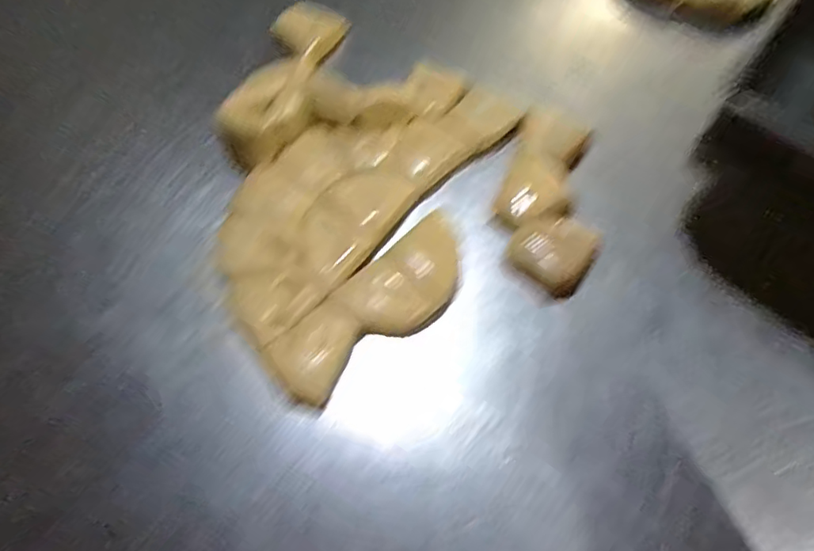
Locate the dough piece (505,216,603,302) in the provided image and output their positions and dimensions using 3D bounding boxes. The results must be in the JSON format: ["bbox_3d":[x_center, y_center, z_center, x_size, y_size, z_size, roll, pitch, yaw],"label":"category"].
[{"bbox_3d":[0.103,-0.017,0.403,0.053,0.013,0.051,35,69,19],"label":"dough piece"}]

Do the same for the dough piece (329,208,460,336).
[{"bbox_3d":[0.005,0.001,0.401,0.056,0.010,0.100,40,71,20],"label":"dough piece"}]

